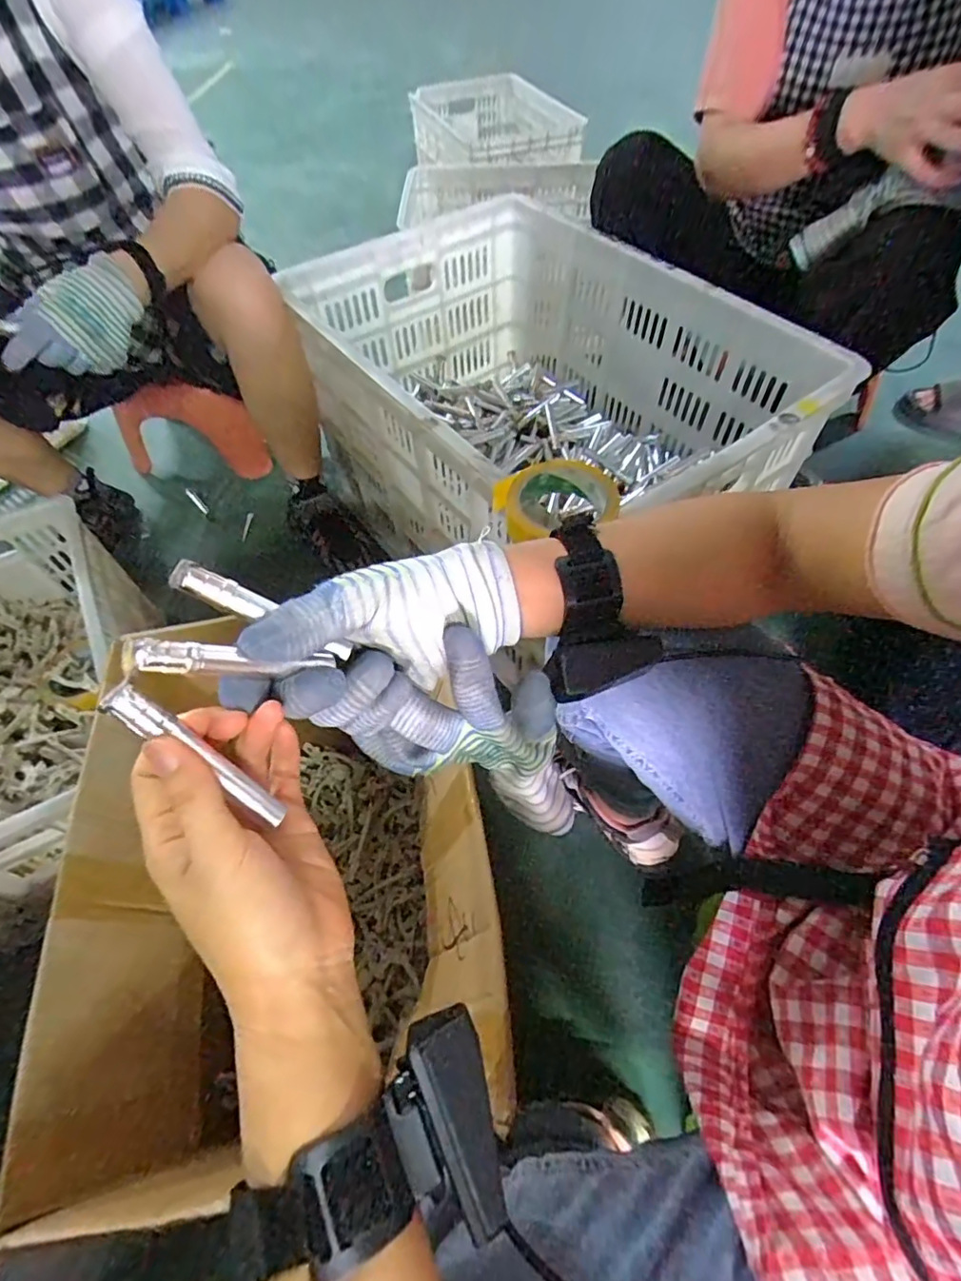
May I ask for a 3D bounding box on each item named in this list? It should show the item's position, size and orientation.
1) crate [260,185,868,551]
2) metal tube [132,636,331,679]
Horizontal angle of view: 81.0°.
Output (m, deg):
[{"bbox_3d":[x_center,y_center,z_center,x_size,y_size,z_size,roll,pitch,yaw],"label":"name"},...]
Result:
[{"bbox_3d":[0.082,-0.342,0.839,0.523,0.284,0.655,-26,60,-15],"label":"crate"},{"bbox_3d":[-0.110,0.009,0.258,0.084,0.011,0.012,9,46,-41],"label":"metal tube"}]

